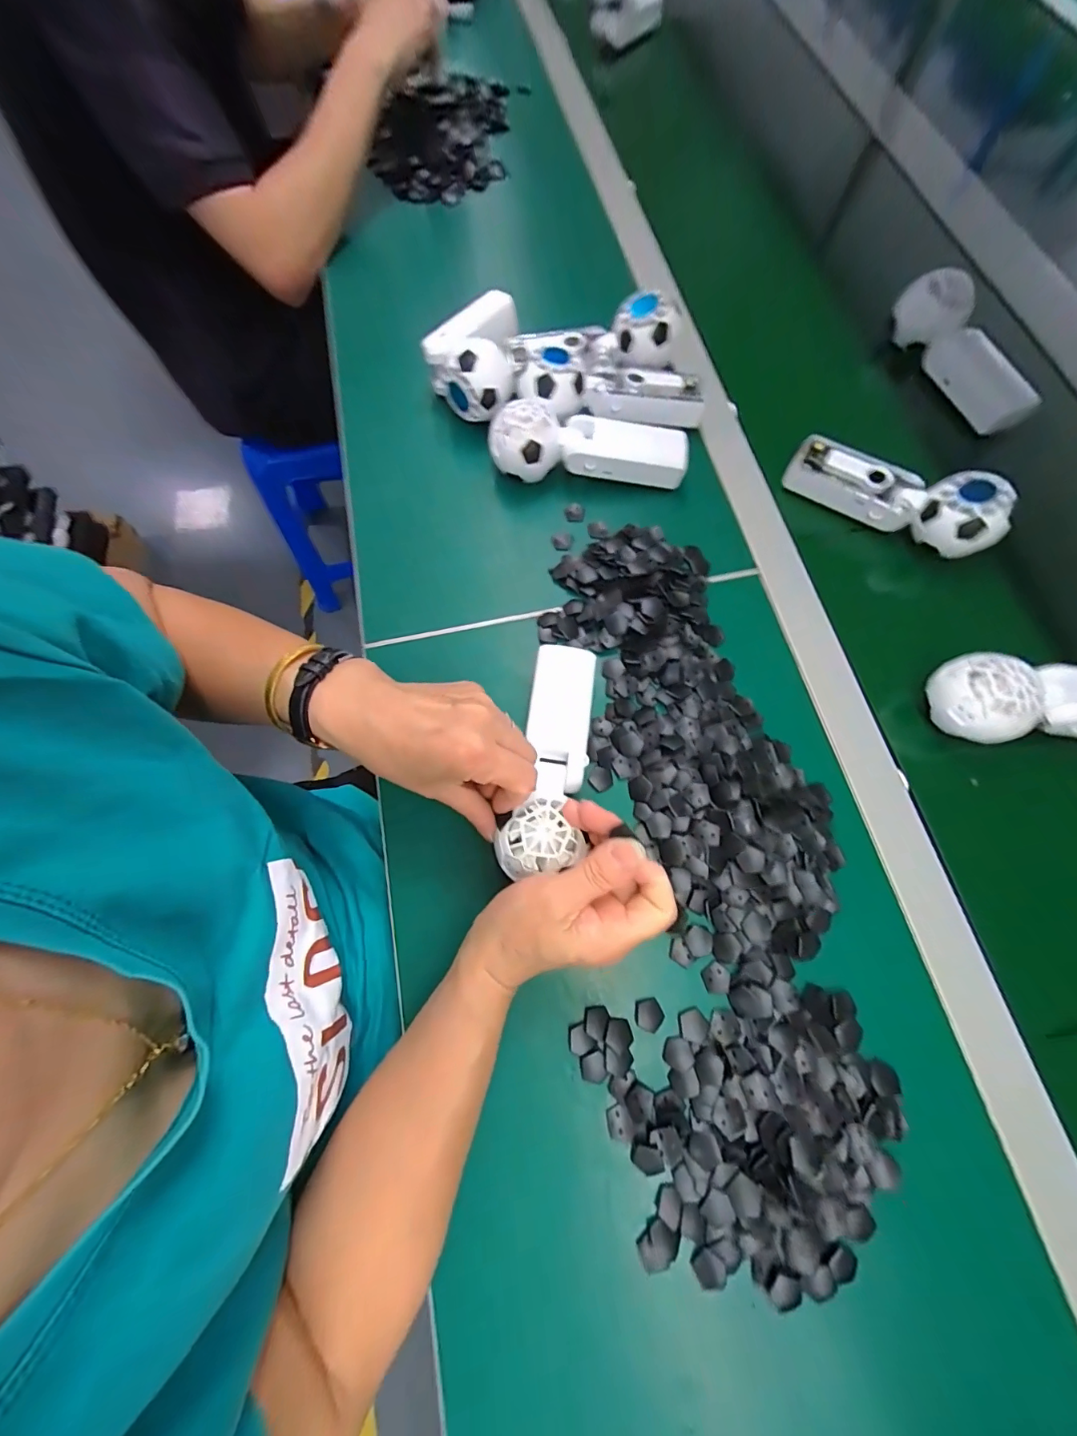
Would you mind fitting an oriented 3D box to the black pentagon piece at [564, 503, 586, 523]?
[{"bbox_3d":[0.033,-0.188,0.428,0.019,0.006,0.016,-1,73,0],"label":"black pentagon piece"}]

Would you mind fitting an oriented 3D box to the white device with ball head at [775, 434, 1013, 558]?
[{"bbox_3d":[0.308,-0.201,0.402,0.170,0.051,0.056,34,76,10],"label":"white device with ball head"}]

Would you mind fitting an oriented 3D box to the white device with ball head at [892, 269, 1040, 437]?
[{"bbox_3d":[0.414,-0.357,0.454,0.044,0.051,0.167,-25,75,-7],"label":"white device with ball head"}]

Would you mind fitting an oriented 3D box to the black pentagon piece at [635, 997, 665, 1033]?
[{"bbox_3d":[0.072,0.195,0.305,0.018,0.004,0.018,-12,73,-3],"label":"black pentagon piece"}]

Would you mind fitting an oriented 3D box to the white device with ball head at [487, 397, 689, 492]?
[{"bbox_3d":[0.045,-0.241,0.414,0.174,0.052,0.052,3,73,1],"label":"white device with ball head"}]

